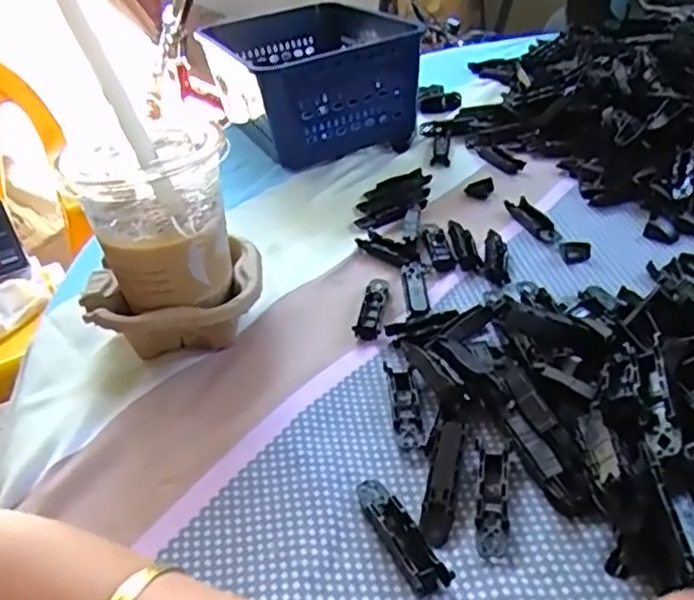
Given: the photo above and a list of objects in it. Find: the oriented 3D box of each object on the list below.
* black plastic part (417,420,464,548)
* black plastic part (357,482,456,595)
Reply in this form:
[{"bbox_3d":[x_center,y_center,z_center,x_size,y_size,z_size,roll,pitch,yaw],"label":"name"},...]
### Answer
[{"bbox_3d":[0.045,0.085,0.334,0.014,0.007,0.063,6,48,16],"label":"black plastic part"},{"bbox_3d":[0.023,0.104,0.318,0.018,0.008,0.064,-19,37,-18],"label":"black plastic part"}]

